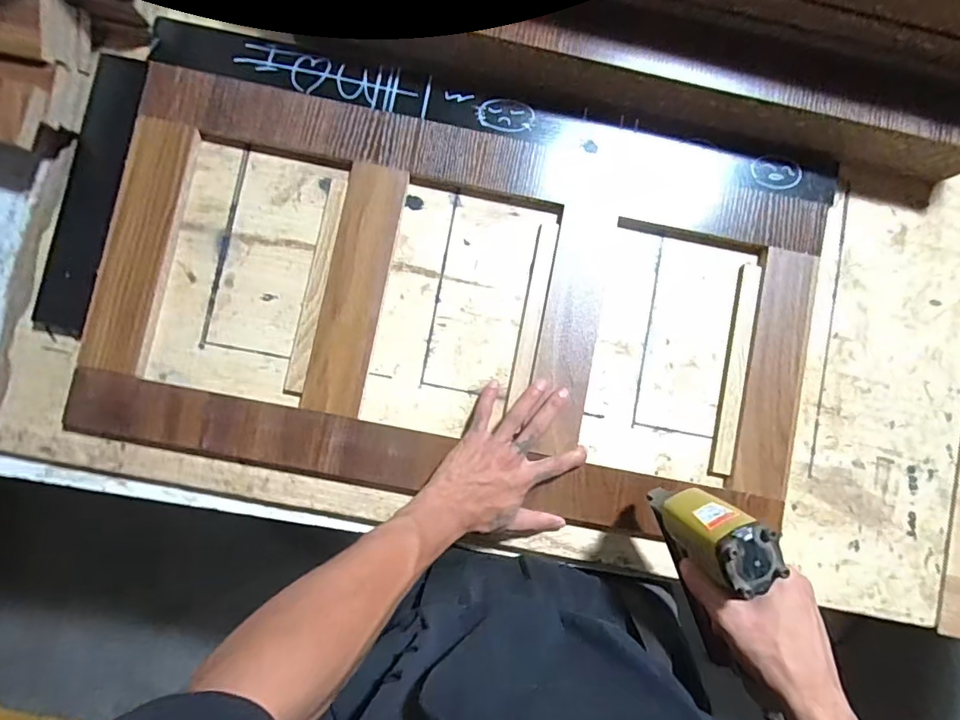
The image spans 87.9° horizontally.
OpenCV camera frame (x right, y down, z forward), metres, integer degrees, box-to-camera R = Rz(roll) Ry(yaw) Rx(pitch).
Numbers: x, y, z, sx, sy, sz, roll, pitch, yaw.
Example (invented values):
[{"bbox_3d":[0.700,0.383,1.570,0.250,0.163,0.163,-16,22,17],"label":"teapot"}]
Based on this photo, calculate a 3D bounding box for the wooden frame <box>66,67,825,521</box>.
[{"bbox_3d":[-0.019,-0.055,0.535,0.747,0.020,0.389,10,87,-2],"label":"wooden frame"}]

